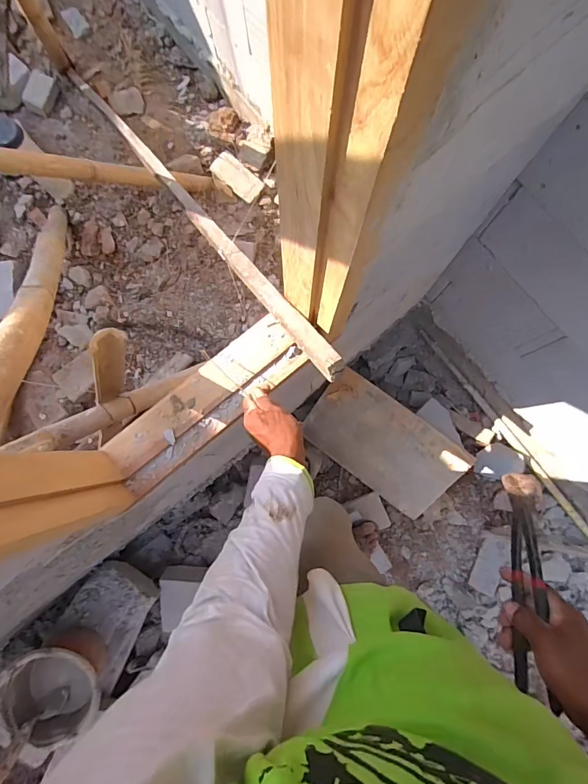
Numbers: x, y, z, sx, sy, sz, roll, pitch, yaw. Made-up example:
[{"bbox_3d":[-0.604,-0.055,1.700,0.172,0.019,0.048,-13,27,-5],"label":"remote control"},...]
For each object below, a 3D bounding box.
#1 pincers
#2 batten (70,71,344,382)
[{"bbox_3d":[0.251,0.203,0.439,0.023,0.046,0.222,5,79,2],"label":"pincers"},{"bbox_3d":[-0.353,-0.573,1.016,0.040,0.041,1.658,-34,56,-4],"label":"batten"}]

